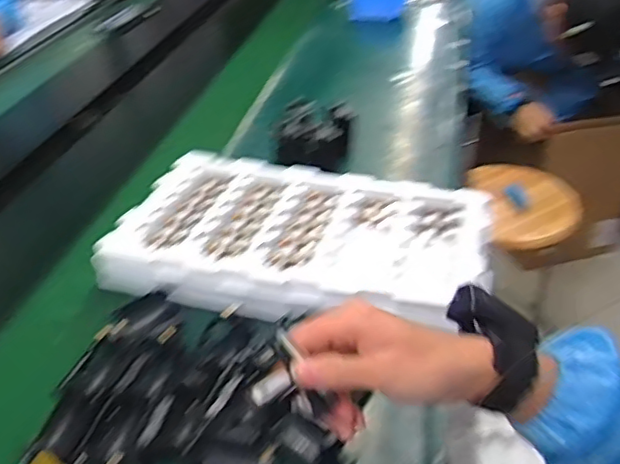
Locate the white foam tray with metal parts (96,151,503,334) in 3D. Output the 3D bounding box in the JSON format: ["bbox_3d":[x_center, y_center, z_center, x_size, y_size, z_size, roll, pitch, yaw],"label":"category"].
[{"bbox_3d":[-0.009,0.000,0.740,0.436,0.040,0.255,9,38,17],"label":"white foam tray with metal parts"}]

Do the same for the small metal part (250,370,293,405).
[{"bbox_3d":[-0.026,0.107,0.420,0.034,0.006,0.015,-33,35,12],"label":"small metal part"}]

